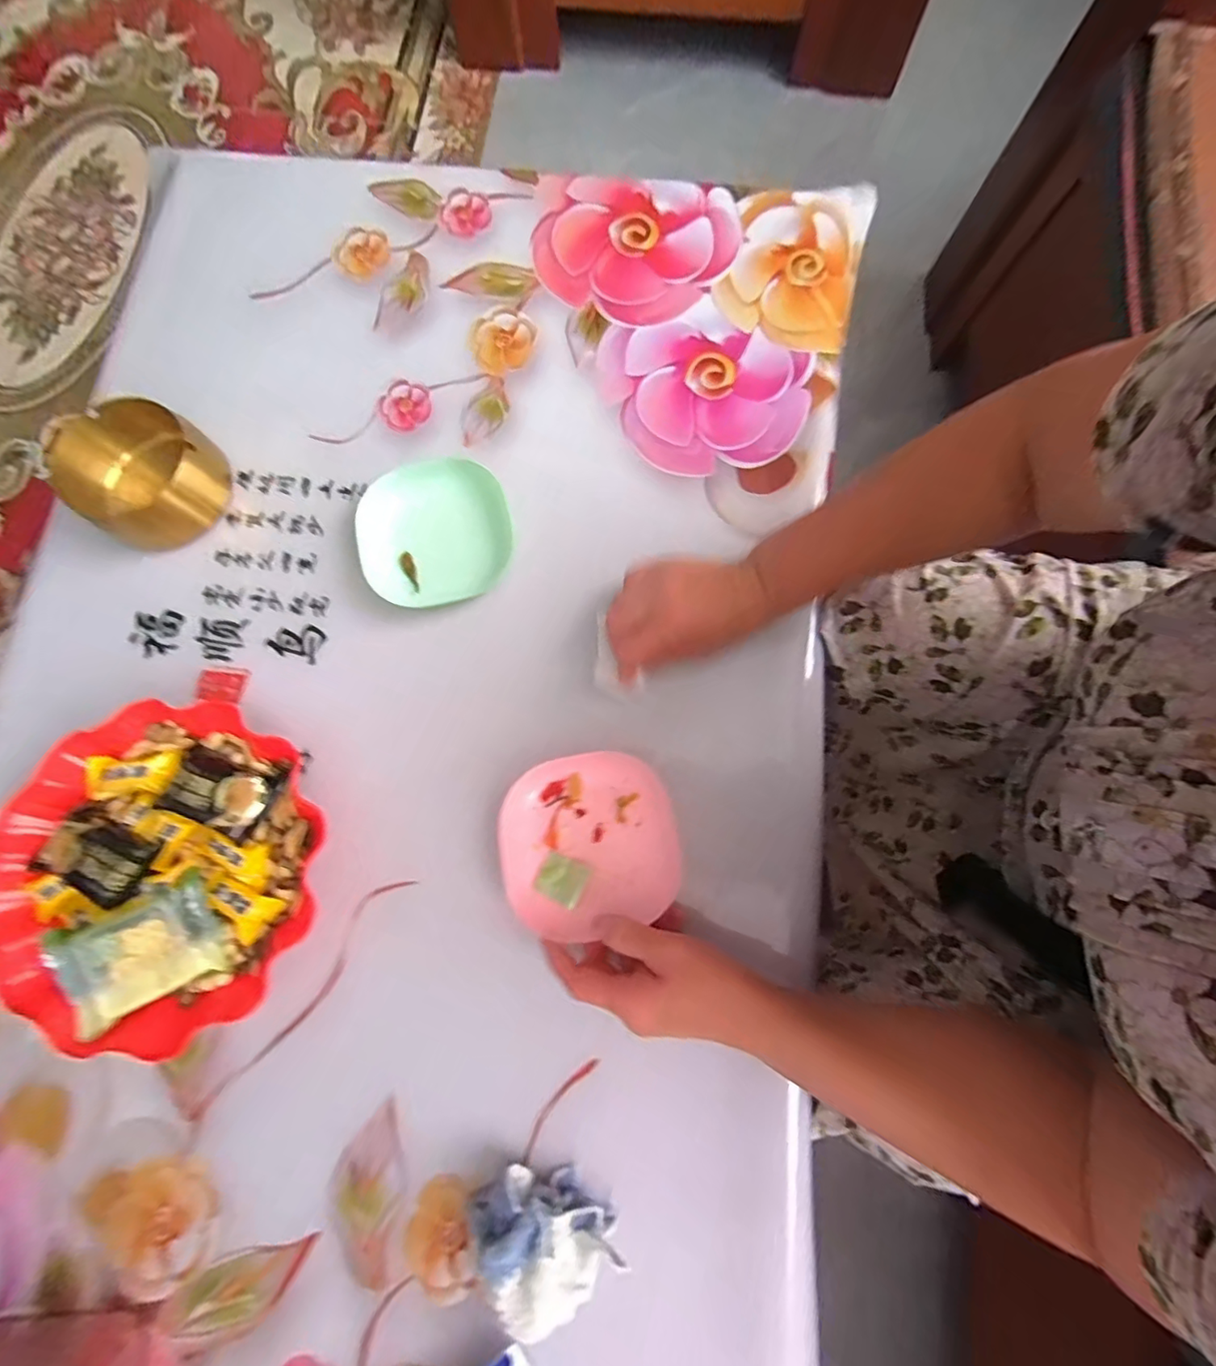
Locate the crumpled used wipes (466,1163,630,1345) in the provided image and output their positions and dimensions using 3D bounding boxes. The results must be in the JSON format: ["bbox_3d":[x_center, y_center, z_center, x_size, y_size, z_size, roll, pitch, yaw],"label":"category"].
[{"bbox_3d":[-0.043,0.354,0.340,0.080,0.048,0.070,43,82,9],"label":"crumpled used wipes"}]

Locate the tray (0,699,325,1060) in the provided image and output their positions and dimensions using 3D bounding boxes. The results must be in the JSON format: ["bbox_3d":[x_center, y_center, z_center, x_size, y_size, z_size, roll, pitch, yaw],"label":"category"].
[{"bbox_3d":[-0.327,0.132,0.395,0.218,0.047,0.220,30,80,6],"label":"tray"}]

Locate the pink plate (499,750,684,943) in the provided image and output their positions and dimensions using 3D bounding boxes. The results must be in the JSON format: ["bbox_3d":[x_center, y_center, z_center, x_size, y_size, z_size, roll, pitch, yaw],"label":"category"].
[{"bbox_3d":[-0.015,0.116,0.399,0.129,0.028,0.120,0,78,1],"label":"pink plate"}]

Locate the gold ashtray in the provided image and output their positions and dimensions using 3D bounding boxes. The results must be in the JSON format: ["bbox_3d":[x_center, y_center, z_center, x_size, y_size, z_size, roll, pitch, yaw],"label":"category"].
[{"bbox_3d":[-0.394,-0.180,0.452,0.099,0.067,0.105,0,78,1],"label":"gold ashtray"}]

